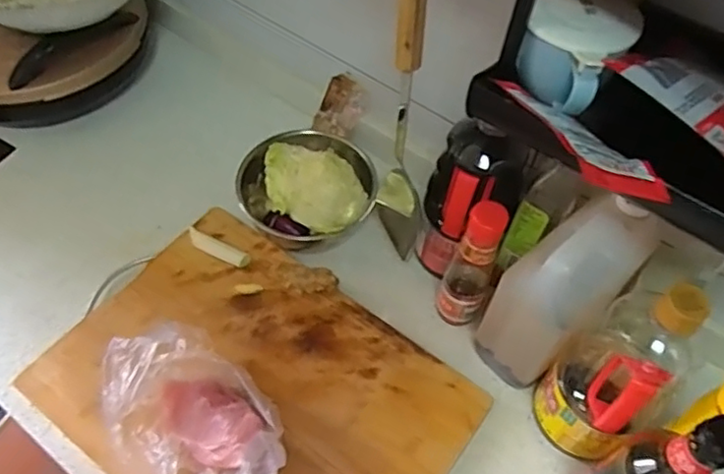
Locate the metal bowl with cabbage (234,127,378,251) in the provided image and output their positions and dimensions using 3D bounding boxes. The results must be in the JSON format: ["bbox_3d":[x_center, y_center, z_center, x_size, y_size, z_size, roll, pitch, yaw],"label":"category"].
[{"bbox_3d":[-0.061,-0.061,0.751,0.148,0.108,0.135,2,58,-3],"label":"metal bowl with cabbage"}]

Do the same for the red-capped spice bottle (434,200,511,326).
[{"bbox_3d":[0.114,0.033,0.644,0.047,0.177,0.040,28,60,13],"label":"red-capped spice bottle"}]

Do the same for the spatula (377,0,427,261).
[{"bbox_3d":[0.044,-0.102,0.560,0.046,0.329,0.076,6,58,0],"label":"spatula"}]

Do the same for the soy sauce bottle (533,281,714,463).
[{"bbox_3d":[0.246,0.117,0.565,0.118,0.250,0.096,-32,65,-21],"label":"soy sauce bottle"}]

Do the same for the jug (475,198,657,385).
[{"bbox_3d":[0.206,0.052,0.624,0.151,0.217,0.082,-34,66,-22],"label":"jug"}]

